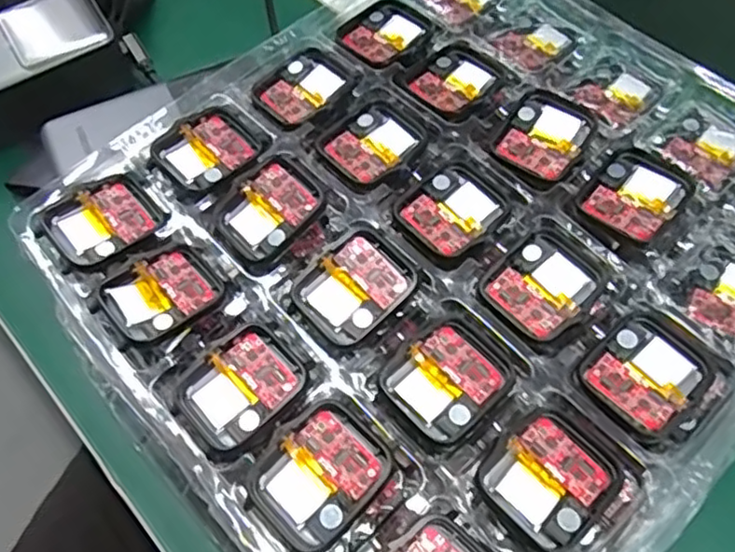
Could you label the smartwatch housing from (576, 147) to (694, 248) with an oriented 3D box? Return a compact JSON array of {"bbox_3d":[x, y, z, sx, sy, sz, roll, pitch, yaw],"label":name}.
[{"bbox_3d":[0.113,-0.034,0.268,0.035,0.009,0.041,40,67,22],"label":"smartwatch housing"}]

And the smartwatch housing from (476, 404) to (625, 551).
[{"bbox_3d":[0.061,0.067,0.215,0.042,0.005,0.037,-37,65,-19],"label":"smartwatch housing"}]

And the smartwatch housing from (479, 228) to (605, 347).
[{"bbox_3d":[0.070,0.003,0.253,0.037,0.007,0.043,40,67,22],"label":"smartwatch housing"}]

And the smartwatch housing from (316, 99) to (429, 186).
[{"bbox_3d":[0.004,-0.060,0.290,0.042,0.005,0.038,-37,65,-19],"label":"smartwatch housing"}]

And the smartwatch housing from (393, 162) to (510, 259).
[{"bbox_3d":[0.037,-0.029,0.270,0.043,0.005,0.036,-37,65,-19],"label":"smartwatch housing"}]

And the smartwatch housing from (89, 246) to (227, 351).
[{"bbox_3d":[-0.082,0.008,0.257,0.046,0.009,0.038,-34,64,-18],"label":"smartwatch housing"}]

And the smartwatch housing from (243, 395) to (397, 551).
[{"bbox_3d":[-0.016,0.067,0.214,0.037,0.012,0.044,39,67,21],"label":"smartwatch housing"}]

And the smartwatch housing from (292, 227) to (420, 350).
[{"bbox_3d":[-0.004,0.004,0.250,0.043,0.009,0.036,-36,65,-19],"label":"smartwatch housing"}]

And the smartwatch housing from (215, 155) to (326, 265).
[{"bbox_3d":[-0.041,-0.028,0.273,0.042,0.014,0.035,-36,65,-19],"label":"smartwatch housing"}]

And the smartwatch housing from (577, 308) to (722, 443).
[{"bbox_3d":[0.103,0.035,0.235,0.044,0.005,0.038,-38,66,-20],"label":"smartwatch housing"}]

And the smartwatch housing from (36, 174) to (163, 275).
[{"bbox_3d":[-0.112,-0.023,0.273,0.046,0.008,0.037,-33,64,-18],"label":"smartwatch housing"}]

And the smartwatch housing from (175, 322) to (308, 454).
[{"bbox_3d":[-0.046,0.041,0.236,0.043,0.009,0.038,-39,66,-20],"label":"smartwatch housing"}]

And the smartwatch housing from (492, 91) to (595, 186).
[{"bbox_3d":[0.080,-0.062,0.288,0.035,0.011,0.040,37,66,20],"label":"smartwatch housing"}]

